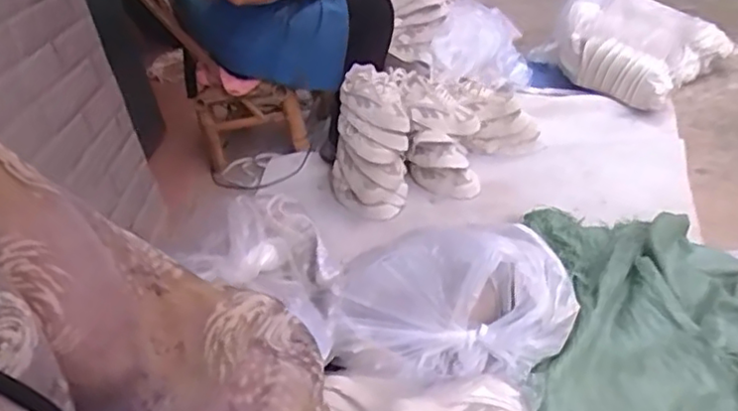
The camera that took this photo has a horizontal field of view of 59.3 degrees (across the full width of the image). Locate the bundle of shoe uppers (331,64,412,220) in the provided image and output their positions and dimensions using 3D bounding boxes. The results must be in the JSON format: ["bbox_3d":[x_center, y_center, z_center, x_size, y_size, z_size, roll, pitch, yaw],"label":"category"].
[{"bbox_3d":[-0.002,-0.147,1.503,0.201,0.272,0.209,-10,30,2],"label":"bundle of shoe uppers"}]

